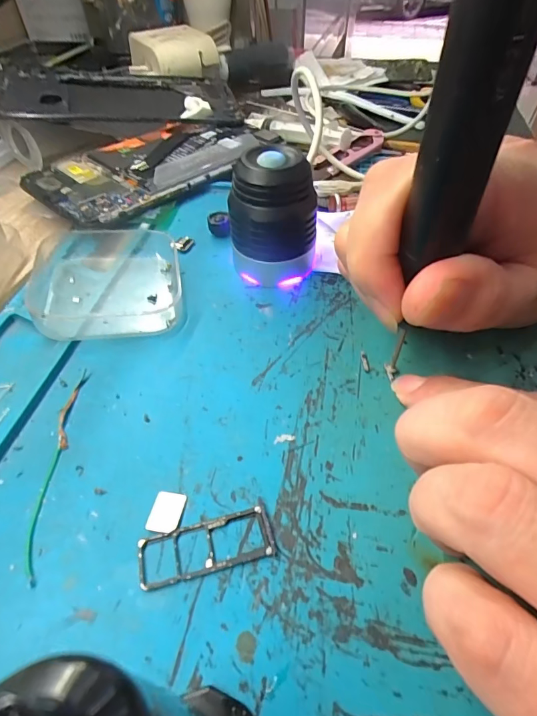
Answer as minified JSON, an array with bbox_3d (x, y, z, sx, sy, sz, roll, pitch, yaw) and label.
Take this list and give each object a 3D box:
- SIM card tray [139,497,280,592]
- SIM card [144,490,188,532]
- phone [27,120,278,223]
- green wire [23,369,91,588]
[{"bbox_3d":[-0.018,0.053,0.120,0.039,0.004,0.016,-10,50,-10],"label":"SIM card tray"},{"bbox_3d":[-0.032,0.047,0.127,0.010,0.004,0.013,8,43,8],"label":"SIM card"},{"bbox_3d":[-0.074,-0.133,0.278,0.160,0.010,0.078,-35,56,-28],"label":"phone"},{"bbox_3d":[-0.072,0.033,0.139,0.007,0.004,0.078,-3,49,-5],"label":"green wire"}]

